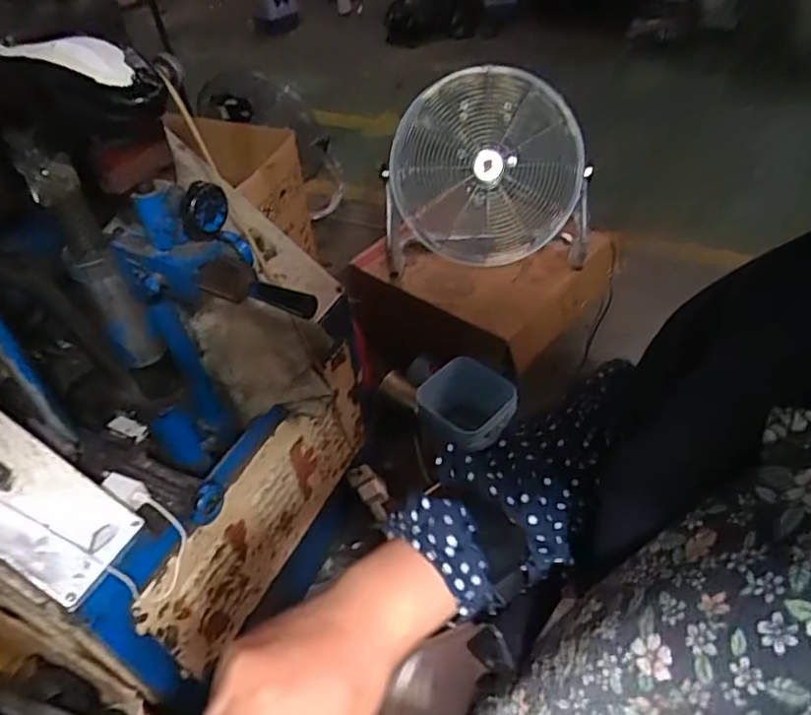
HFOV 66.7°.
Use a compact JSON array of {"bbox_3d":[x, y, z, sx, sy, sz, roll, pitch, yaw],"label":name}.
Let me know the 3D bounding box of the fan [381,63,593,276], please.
[{"bbox_3d":[0.223,-0.465,1.686,0.563,0.504,0.225,-5,45,1],"label":"fan"}]

